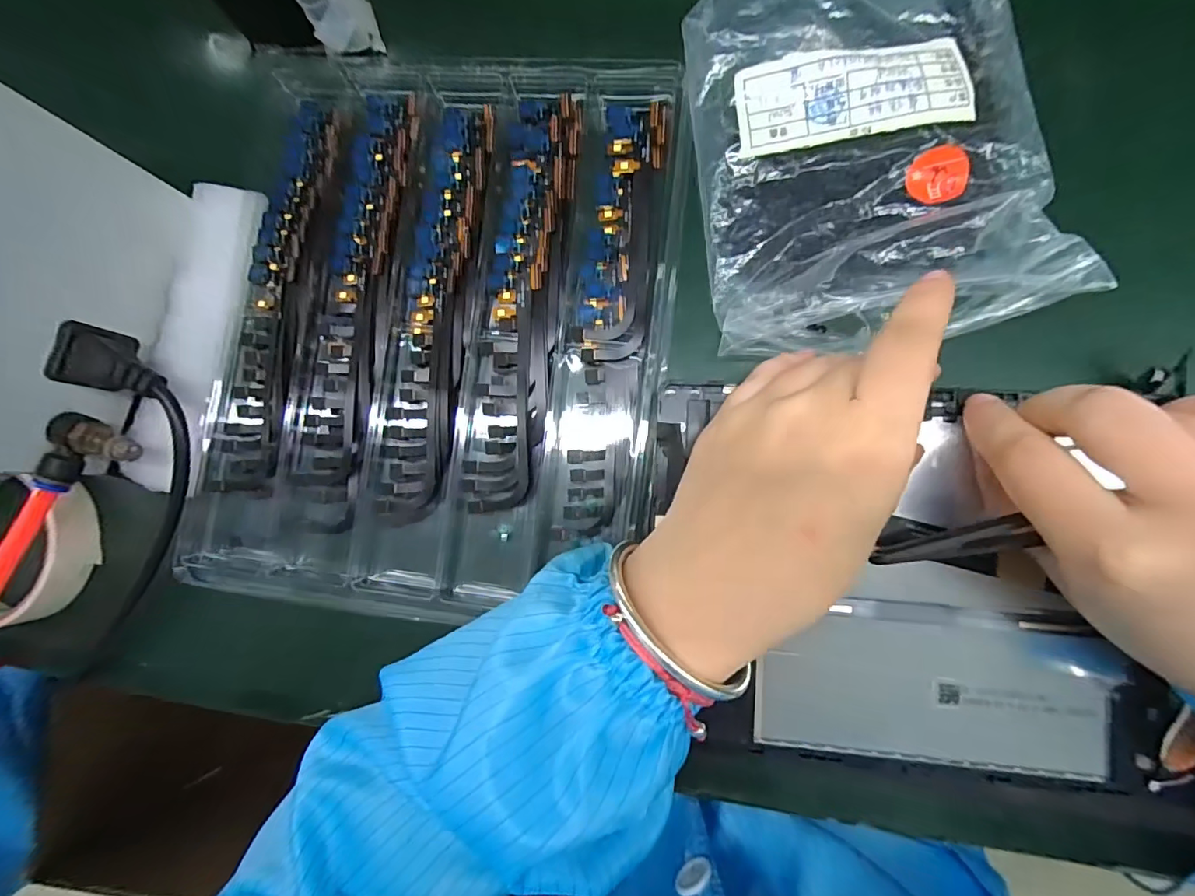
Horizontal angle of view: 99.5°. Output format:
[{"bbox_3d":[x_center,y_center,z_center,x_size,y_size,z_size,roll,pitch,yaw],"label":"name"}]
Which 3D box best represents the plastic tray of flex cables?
[{"bbox_3d":[-0.072,-0.057,0.241,0.209,0.021,0.263,8,90,6],"label":"plastic tray of flex cables"}]

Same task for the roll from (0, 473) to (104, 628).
[{"bbox_3d":[-0.301,0.046,0.259,0.085,0.031,0.081,-1,84,5],"label":"roll"}]

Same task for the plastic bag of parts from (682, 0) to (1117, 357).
[{"bbox_3d":[0.114,-0.130,0.211,0.137,0.031,0.165,-7,84,5],"label":"plastic bag of parts"}]

